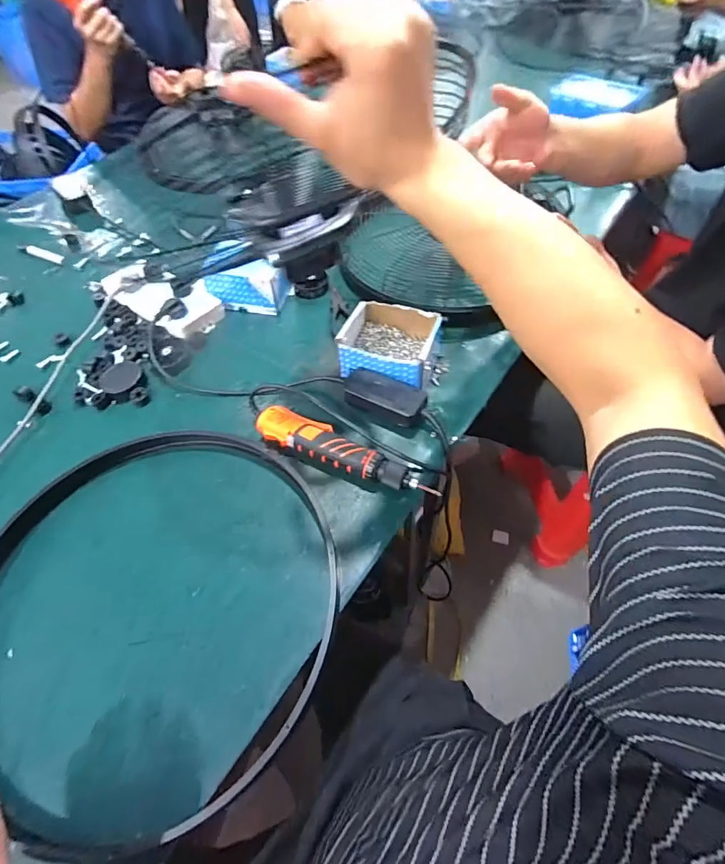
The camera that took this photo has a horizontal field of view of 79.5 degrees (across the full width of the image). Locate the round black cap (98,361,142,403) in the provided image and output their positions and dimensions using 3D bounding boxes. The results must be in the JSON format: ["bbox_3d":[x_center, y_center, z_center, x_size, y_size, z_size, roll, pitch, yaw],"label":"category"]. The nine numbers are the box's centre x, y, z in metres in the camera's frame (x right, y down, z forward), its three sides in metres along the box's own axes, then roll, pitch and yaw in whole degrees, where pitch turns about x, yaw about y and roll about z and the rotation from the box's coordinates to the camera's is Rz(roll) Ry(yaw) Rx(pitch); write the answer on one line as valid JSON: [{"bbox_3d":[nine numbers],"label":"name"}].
[{"bbox_3d":[-0.396,-0.084,0.708,0.075,0.009,0.075,-2,57,3],"label":"round black cap"}]

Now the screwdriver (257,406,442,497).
[{"bbox_3d":[-0.029,0.027,0.592,0.265,0.037,0.056,20,61,17],"label":"screwdriver"}]

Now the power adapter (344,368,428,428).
[{"bbox_3d":[0.032,-0.050,0.633,0.119,0.030,0.055,23,62,18],"label":"power adapter"}]

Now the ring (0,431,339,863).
[{"bbox_3d":[-0.269,0.181,0.505,0.488,0.041,0.454,-2,57,3],"label":"ring"}]

